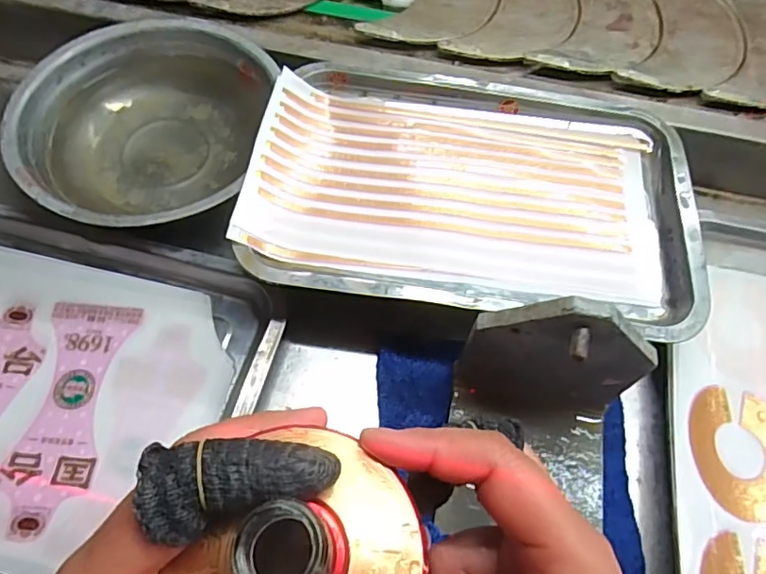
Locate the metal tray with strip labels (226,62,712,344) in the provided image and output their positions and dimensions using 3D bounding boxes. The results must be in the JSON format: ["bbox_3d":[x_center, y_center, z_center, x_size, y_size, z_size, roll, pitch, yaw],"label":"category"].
[{"bbox_3d":[0.063,-0.073,0.393,0.297,0.024,0.202,9,61,0],"label":"metal tray with strip labels"}]

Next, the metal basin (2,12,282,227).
[{"bbox_3d":[-0.179,-0.129,0.426,0.188,0.053,0.194,1,66,-1],"label":"metal basin"}]

